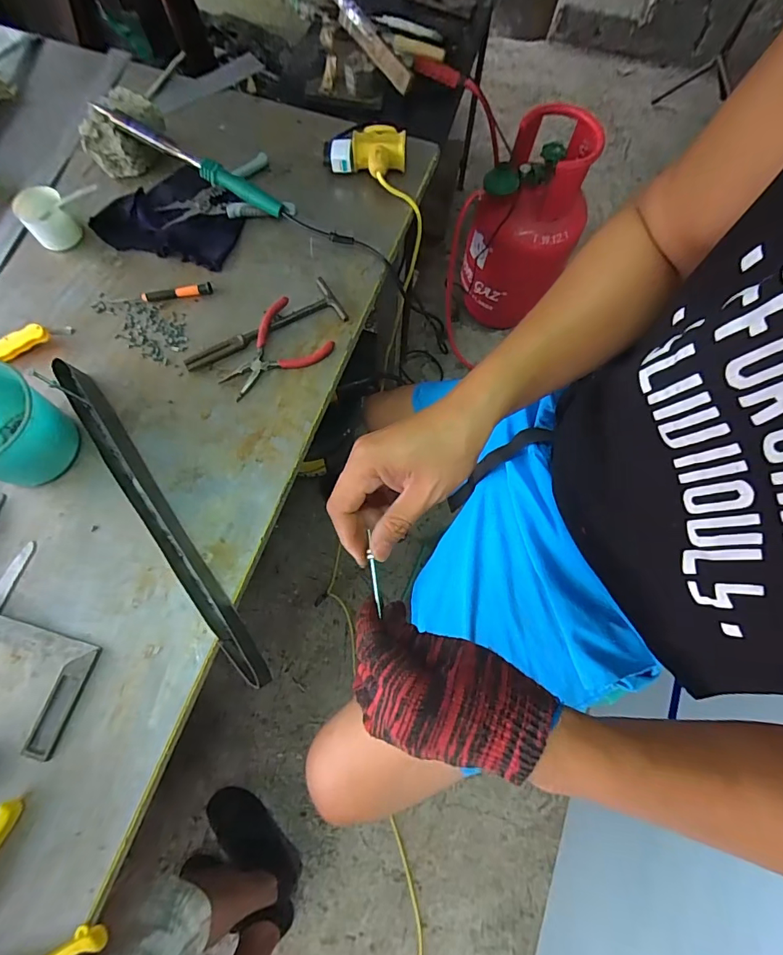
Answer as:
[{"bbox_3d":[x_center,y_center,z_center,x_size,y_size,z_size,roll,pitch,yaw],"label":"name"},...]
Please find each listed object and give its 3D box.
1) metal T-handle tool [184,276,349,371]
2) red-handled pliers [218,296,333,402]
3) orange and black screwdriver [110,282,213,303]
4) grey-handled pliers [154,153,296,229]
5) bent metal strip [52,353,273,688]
[{"bbox_3d":[-0.174,-0.199,0.619,0.221,0.010,0.071,-31,76,-10],"label":"metal T-handle tool"},{"bbox_3d":[-0.162,-0.165,0.604,0.097,0.019,0.141,43,76,11],"label":"red-handled pliers"},{"bbox_3d":[-0.326,-0.259,0.640,0.142,0.009,0.018,-9,73,-4],"label":"orange and black screwdriver"},{"bbox_3d":[-0.253,-0.436,0.687,0.196,0.028,0.109,-10,73,-4],"label":"grey-handled pliers"},{"bbox_3d":[-0.276,0.041,0.529,0.033,0.040,0.457,-36,76,-11],"label":"bent metal strip"}]

